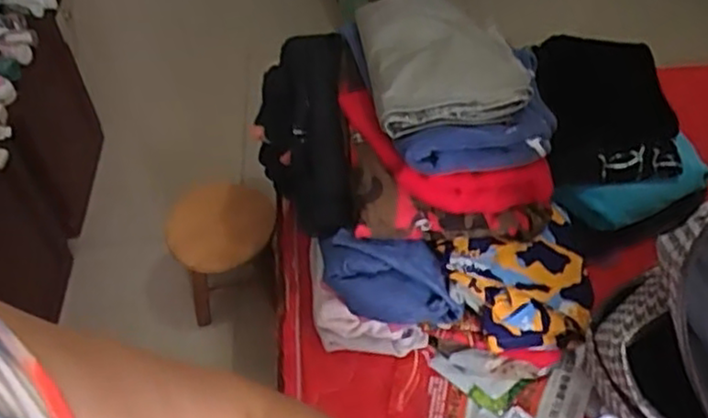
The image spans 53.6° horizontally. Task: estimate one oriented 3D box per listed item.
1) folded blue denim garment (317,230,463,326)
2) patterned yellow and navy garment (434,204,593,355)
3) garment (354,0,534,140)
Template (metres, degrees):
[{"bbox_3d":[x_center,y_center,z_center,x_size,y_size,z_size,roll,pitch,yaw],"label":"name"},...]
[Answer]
[{"bbox_3d":[0.057,0.116,1.145,0.246,0.093,0.111,7,50,8],"label":"folded blue denim garment"},{"bbox_3d":[0.285,0.127,1.150,0.267,0.116,0.201,-18,51,-13],"label":"patterned yellow and navy garment"},{"bbox_3d":[0.148,-0.270,1.210,0.261,0.056,0.311,-8,50,-5],"label":"garment"}]

